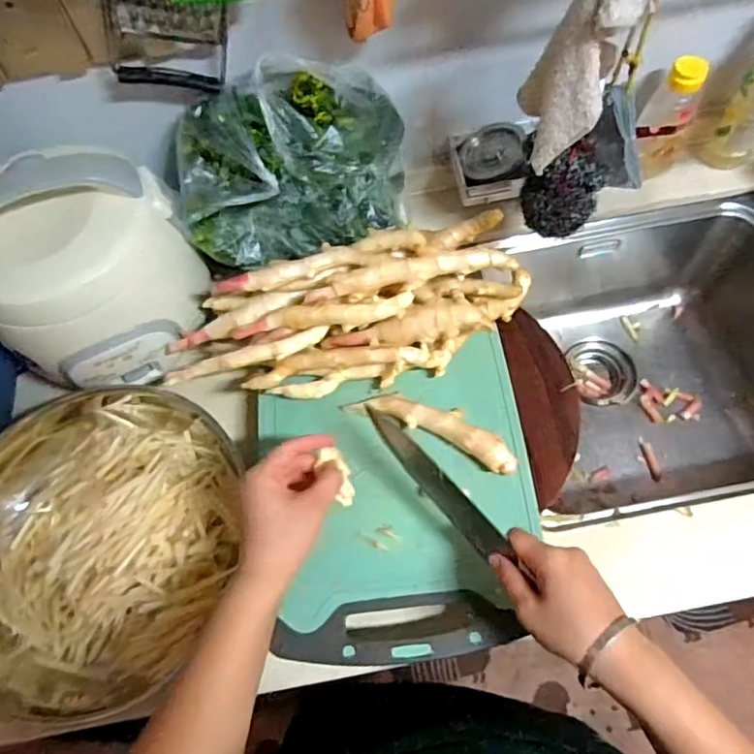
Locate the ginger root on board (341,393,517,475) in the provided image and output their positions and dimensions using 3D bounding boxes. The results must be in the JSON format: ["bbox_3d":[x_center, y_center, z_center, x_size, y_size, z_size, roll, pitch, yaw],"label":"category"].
[{"bbox_3d":[0.057,0.049,0.584,0.179,0.027,0.039,24,68,14],"label":"ginger root on board"}]

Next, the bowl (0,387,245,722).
[{"bbox_3d":[-0.288,0.161,0.592,0.289,0.090,0.327,-3,64,2],"label":"bowl"}]

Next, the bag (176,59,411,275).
[{"bbox_3d":[-0.090,-0.235,0.642,0.267,0.138,0.154,-20,64,-6],"label":"bag"}]

